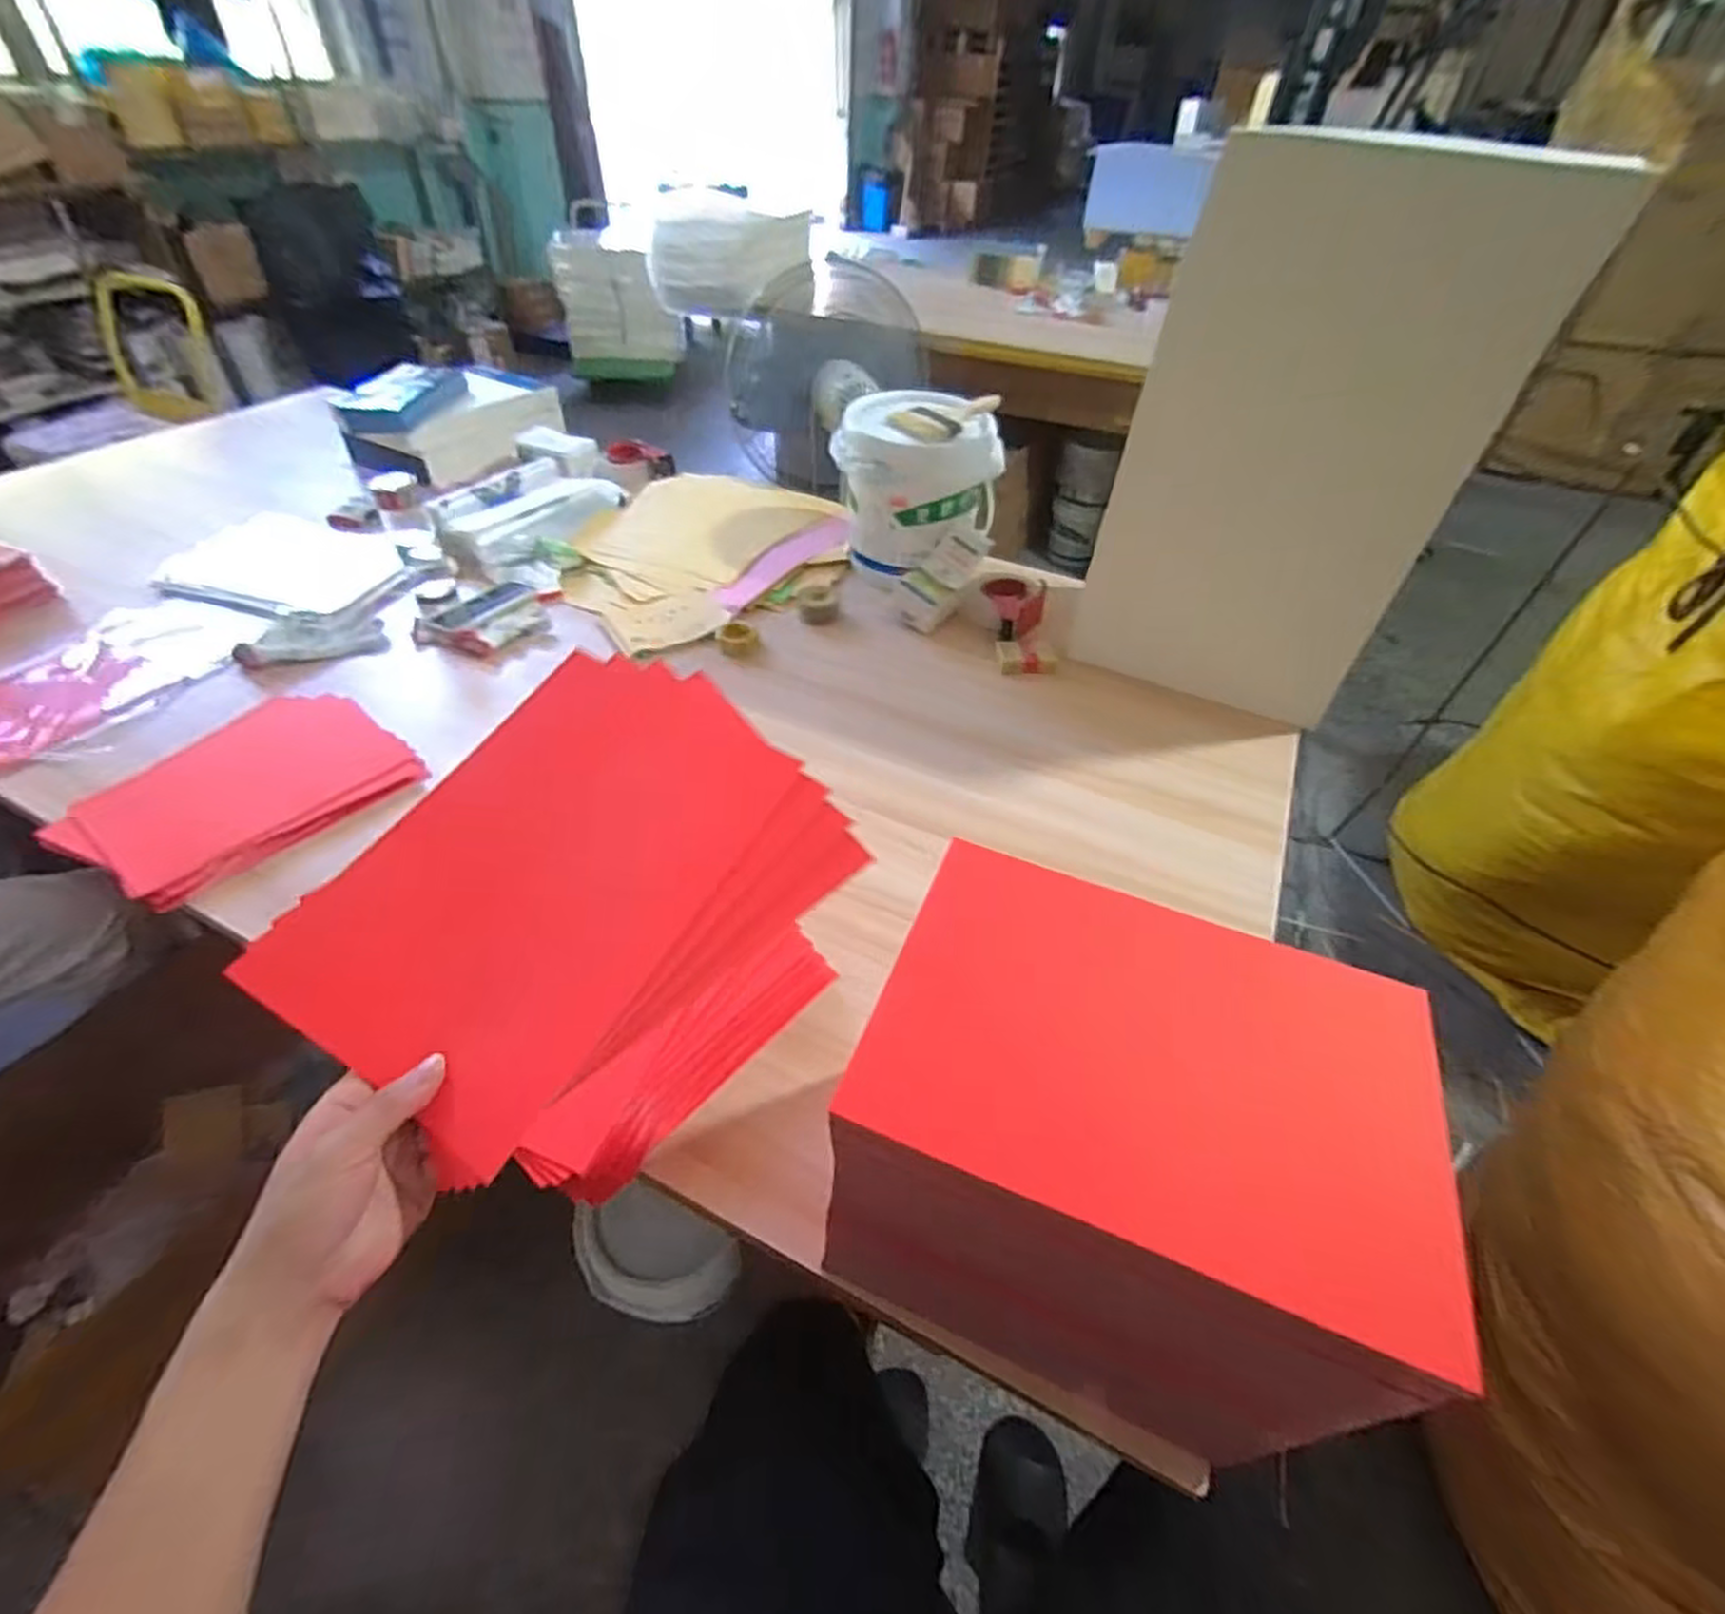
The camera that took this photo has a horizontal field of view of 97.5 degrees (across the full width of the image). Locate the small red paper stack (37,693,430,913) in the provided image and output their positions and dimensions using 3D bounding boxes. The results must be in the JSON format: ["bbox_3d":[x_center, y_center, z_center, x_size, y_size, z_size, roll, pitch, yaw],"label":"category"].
[{"bbox_3d":[-0.743,-0.024,0.909,0.254,0.029,0.320,31,51,24],"label":"small red paper stack"}]

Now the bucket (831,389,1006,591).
[{"bbox_3d":[0.089,-0.549,1.299,0.237,0.246,0.233,2,45,-2],"label":"bucket"}]

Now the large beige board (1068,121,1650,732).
[{"bbox_3d":[0.521,-0.415,0.944,0.376,0.620,0.037,25,45,20],"label":"large beige board"}]

